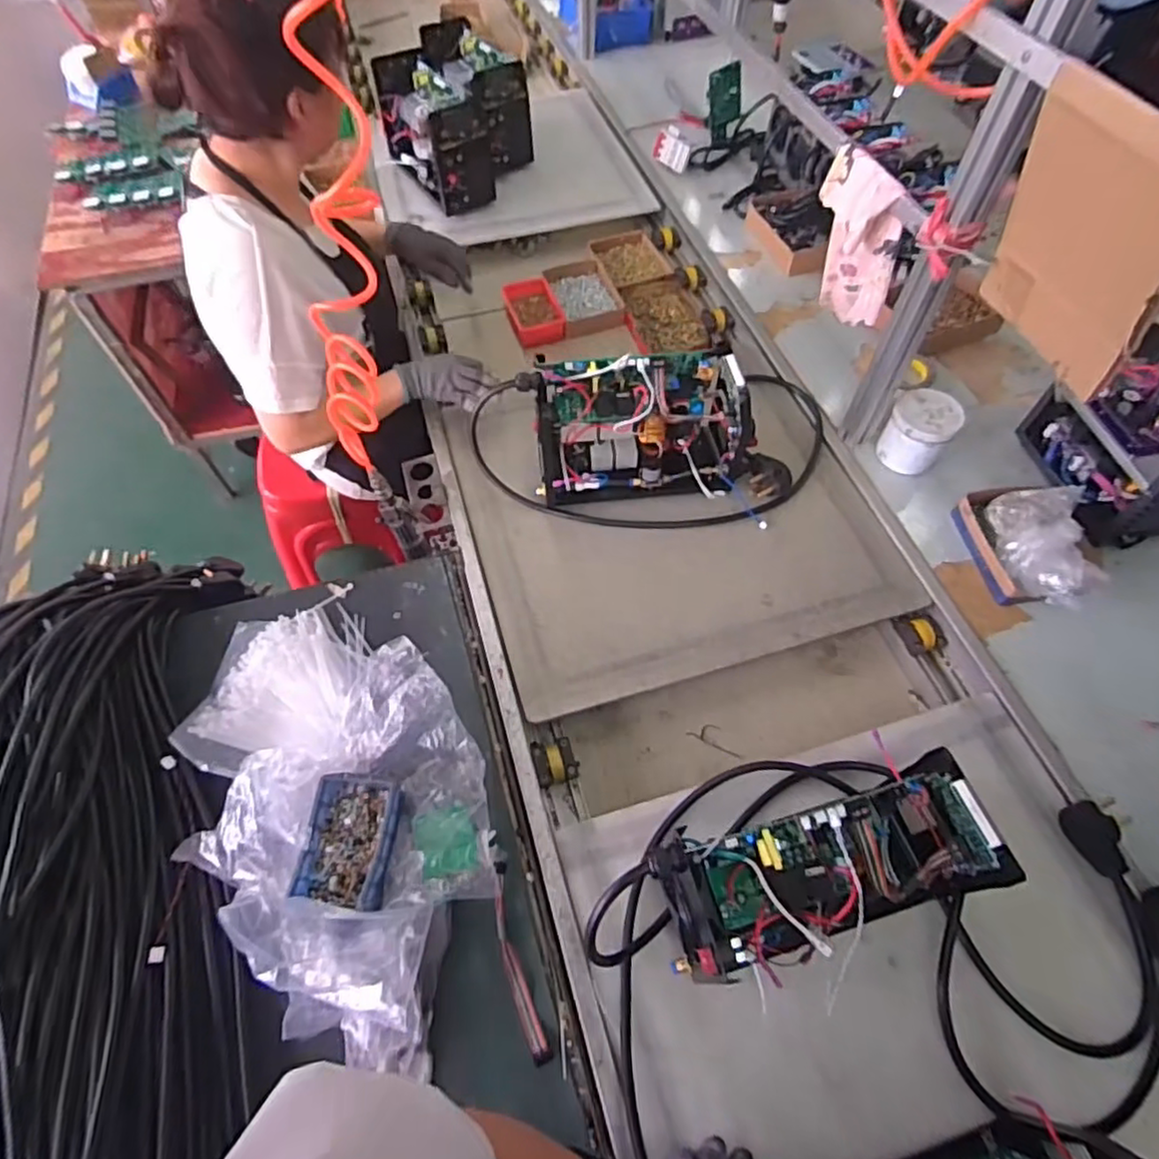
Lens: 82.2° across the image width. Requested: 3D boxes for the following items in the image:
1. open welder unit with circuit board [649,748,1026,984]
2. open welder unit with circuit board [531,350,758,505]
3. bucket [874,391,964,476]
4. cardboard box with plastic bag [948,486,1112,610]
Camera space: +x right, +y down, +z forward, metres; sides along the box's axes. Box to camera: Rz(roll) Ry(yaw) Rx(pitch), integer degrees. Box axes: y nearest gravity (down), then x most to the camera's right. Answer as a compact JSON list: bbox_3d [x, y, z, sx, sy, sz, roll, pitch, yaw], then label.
[{"bbox_3d":[0.228,0.283,0.648,0.294,0.161,0.111,-14,60,-8],"label":"open welder unit with circuit board"},{"bbox_3d":[0.091,-0.215,0.973,0.289,0.202,0.127,-4,59,-3],"label":"open welder unit with circuit board"},{"bbox_3d":[0.518,-0.222,1.021,0.092,0.102,0.095,0,59,0],"label":"bucket"},{"bbox_3d":[0.631,-0.044,0.927,0.131,0.102,0.202,1,59,0],"label":"cardboard box with plastic bag"}]

